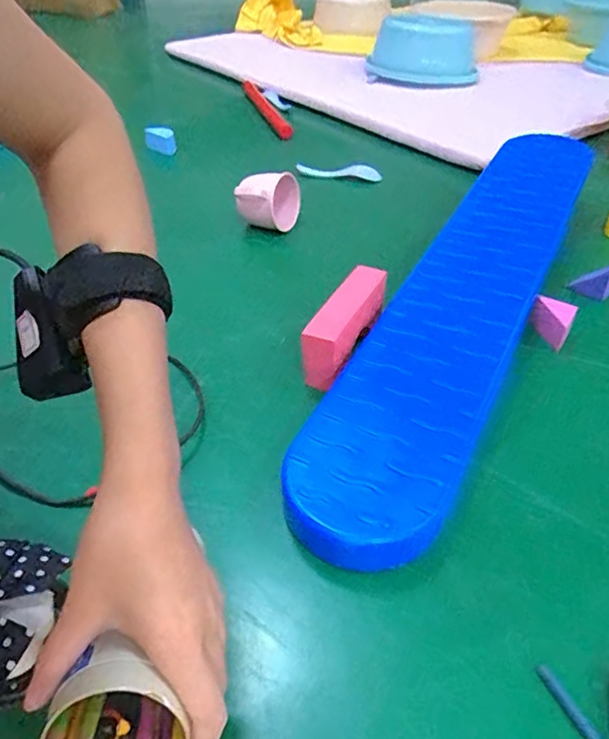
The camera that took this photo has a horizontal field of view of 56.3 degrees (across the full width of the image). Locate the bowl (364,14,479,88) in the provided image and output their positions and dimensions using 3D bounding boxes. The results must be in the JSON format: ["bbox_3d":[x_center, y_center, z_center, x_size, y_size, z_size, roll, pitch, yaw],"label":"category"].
[{"bbox_3d":[0.280,-0.770,1.374,0.244,0.114,0.266,5,41,6],"label":"bowl"}]

